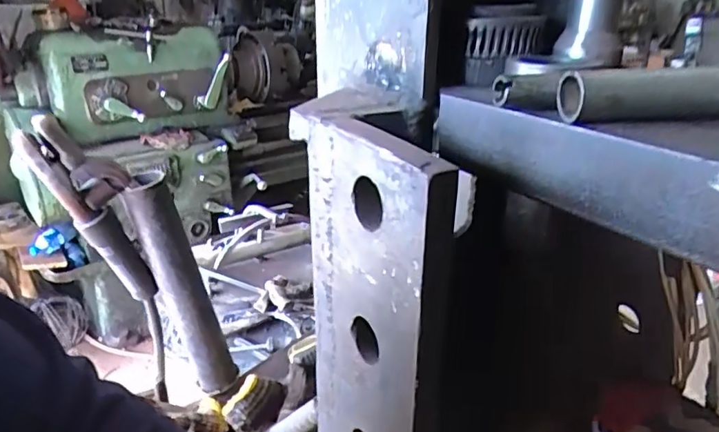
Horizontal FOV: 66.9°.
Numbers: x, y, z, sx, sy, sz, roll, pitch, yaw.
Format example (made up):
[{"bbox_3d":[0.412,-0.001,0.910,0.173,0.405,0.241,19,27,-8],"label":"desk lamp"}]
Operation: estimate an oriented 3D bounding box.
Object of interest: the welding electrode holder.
[{"bbox_3d":[-0.269,0.001,0.575,0.042,0.241,0.061,10,44,23],"label":"welding electrode holder"}]

